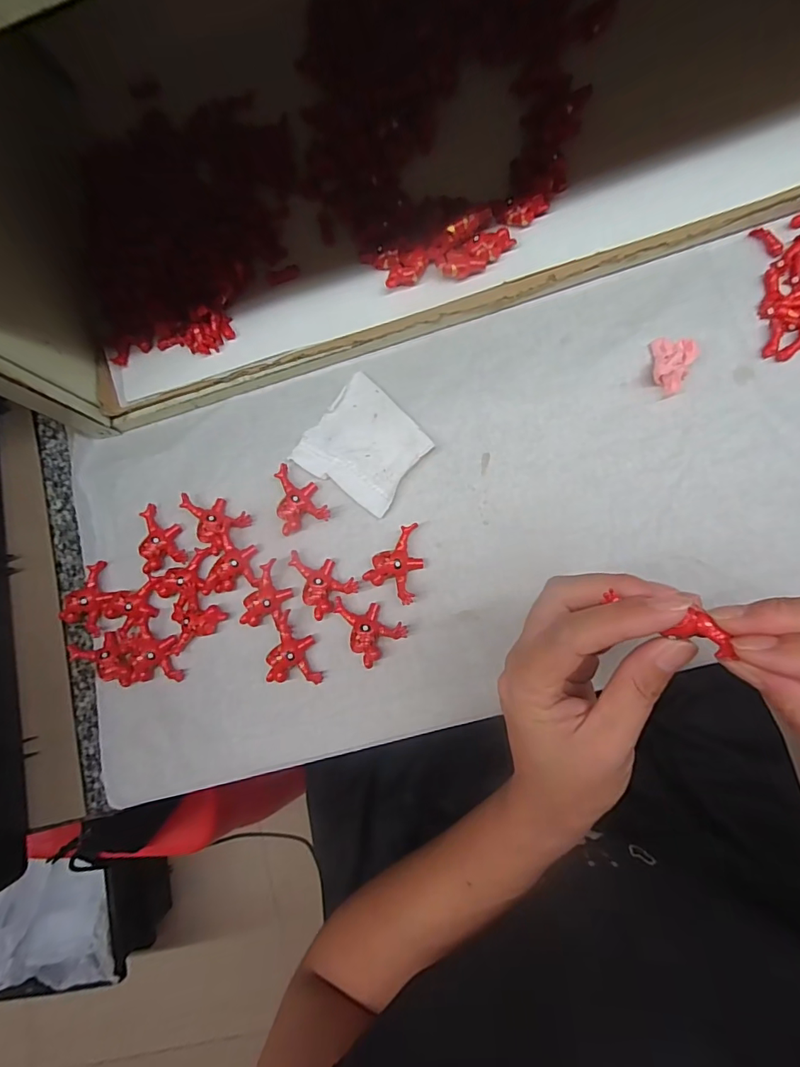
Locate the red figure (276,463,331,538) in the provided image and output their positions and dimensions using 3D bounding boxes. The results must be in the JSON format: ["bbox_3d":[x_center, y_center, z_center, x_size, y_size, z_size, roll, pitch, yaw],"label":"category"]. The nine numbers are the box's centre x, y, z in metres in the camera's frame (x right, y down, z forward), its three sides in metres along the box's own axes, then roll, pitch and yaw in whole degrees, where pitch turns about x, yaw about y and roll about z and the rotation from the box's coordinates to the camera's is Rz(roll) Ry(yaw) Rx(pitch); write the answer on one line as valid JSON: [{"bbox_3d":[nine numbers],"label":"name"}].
[{"bbox_3d":[-0.069,-0.026,0.319,0.034,0.012,0.046,-20,83,6],"label":"red figure"}]

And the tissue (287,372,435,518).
[{"bbox_3d":[-0.024,-0.060,0.318,0.076,0.006,0.072,37,91,9],"label":"tissue"}]

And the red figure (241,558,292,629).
[{"bbox_3d":[-0.087,0.039,0.311,0.027,0.011,0.043,9,87,8],"label":"red figure"}]

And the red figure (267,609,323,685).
[{"bbox_3d":[-0.069,0.074,0.304,0.032,0.013,0.045,-5,85,7],"label":"red figure"}]

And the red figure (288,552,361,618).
[{"bbox_3d":[-0.053,0.028,0.309,0.034,0.012,0.045,-40,81,3],"label":"red figure"}]

